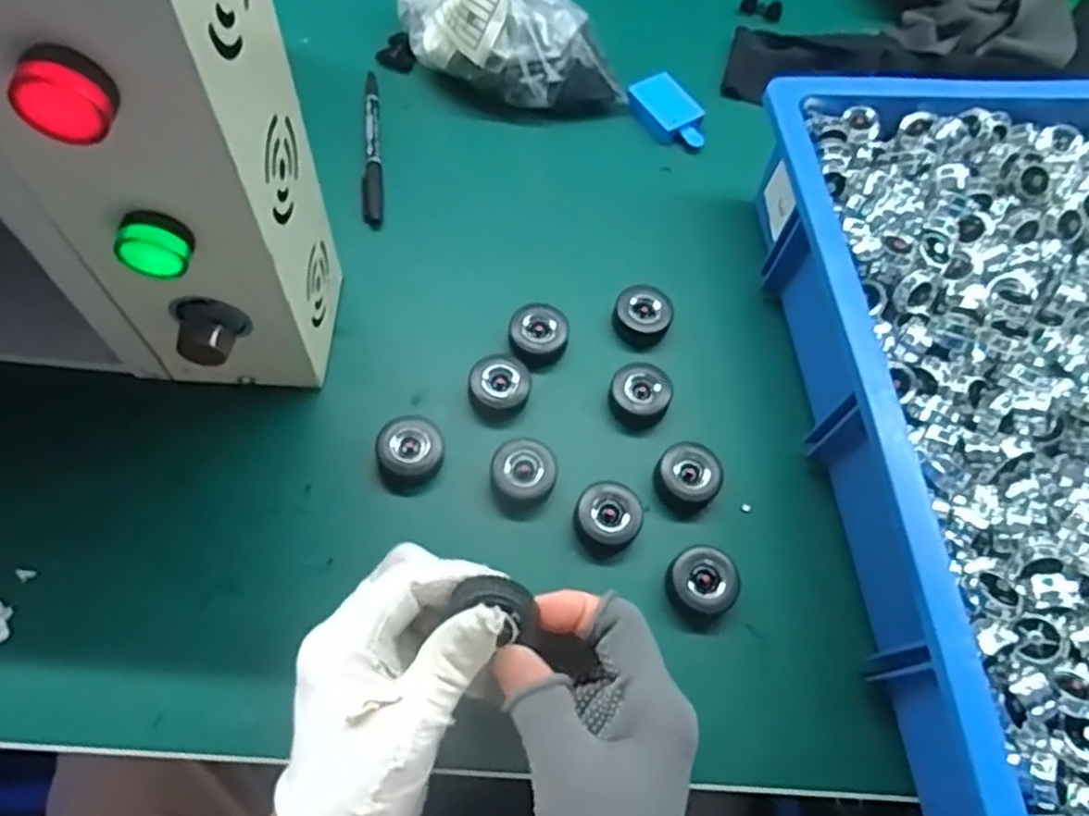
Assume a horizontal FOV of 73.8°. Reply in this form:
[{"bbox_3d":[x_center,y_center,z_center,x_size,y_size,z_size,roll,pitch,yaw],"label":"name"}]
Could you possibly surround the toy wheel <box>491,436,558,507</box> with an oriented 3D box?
[{"bbox_3d":[-0.011,0.038,0.425,0.037,0.022,0.034,2,66,-4],"label":"toy wheel"}]

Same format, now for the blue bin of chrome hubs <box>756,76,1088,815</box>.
[{"bbox_3d":[0.307,-0.002,0.421,0.335,0.104,0.456,-6,67,-7],"label":"blue bin of chrome hubs"}]

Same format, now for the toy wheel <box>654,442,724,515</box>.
[{"bbox_3d":[0.086,0.042,0.433,0.035,0.021,0.038,2,66,-4],"label":"toy wheel"}]

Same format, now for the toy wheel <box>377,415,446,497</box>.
[{"bbox_3d":[-0.079,0.027,0.426,0.035,0.026,0.041,23,66,5],"label":"toy wheel"}]

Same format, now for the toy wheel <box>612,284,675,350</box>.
[{"bbox_3d":[0.065,-0.061,0.479,0.036,0.025,0.035,2,66,-4],"label":"toy wheel"}]

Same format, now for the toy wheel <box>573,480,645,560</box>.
[{"bbox_3d":[0.037,0.063,0.416,0.037,0.023,0.038,2,66,-4],"label":"toy wheel"}]

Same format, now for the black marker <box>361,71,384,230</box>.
[{"bbox_3d":[-0.124,-0.189,0.524,0.014,0.009,0.142,-4,67,-7],"label":"black marker"}]

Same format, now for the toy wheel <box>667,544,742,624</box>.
[{"bbox_3d":[0.088,0.097,0.406,0.038,0.021,0.035,2,66,-4],"label":"toy wheel"}]

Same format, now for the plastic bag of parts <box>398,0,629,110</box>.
[{"bbox_3d":[-0.033,-0.286,0.531,0.179,0.106,0.091,39,69,12],"label":"plastic bag of parts"}]

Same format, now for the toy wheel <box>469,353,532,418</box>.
[{"bbox_3d":[-0.027,-0.014,0.450,0.036,0.024,0.035,2,66,-4],"label":"toy wheel"}]

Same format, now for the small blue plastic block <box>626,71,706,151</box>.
[{"bbox_3d":[0.098,-0.227,0.564,0.042,0.019,0.068,-36,74,-18],"label":"small blue plastic block"}]

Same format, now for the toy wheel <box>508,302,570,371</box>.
[{"bbox_3d":[-0.005,-0.045,0.468,0.038,0.027,0.035,2,66,-4],"label":"toy wheel"}]

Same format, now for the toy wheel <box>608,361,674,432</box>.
[{"bbox_3d":[0.060,-0.008,0.454,0.037,0.026,0.036,2,66,-4],"label":"toy wheel"}]

